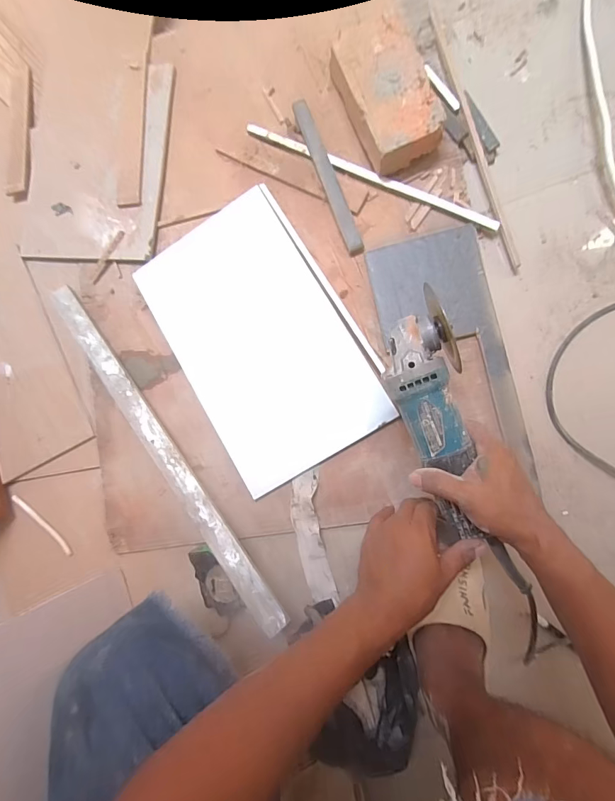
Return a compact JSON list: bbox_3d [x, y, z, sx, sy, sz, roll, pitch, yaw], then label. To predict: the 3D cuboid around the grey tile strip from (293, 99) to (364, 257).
[{"bbox_3d":[0.029,-0.323,0.573,0.024,0.018,0.240,-21,85,7],"label":"grey tile strip"}]

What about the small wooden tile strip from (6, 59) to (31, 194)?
[{"bbox_3d":[-0.501,-0.481,0.687,0.041,0.005,0.258,-7,80,7],"label":"small wooden tile strip"}]

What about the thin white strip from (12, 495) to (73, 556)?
[{"bbox_3d":[-0.429,0.199,0.640,0.138,0.011,0.017,42,94,8],"label":"thin white strip"}]

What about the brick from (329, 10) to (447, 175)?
[{"bbox_3d":[0.106,-0.418,0.544,0.108,0.052,0.195,-20,85,8],"label":"brick"}]

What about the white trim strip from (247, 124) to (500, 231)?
[{"bbox_3d":[0.086,-0.325,0.568,0.390,0.008,0.016,27,92,9],"label":"white trim strip"}]

